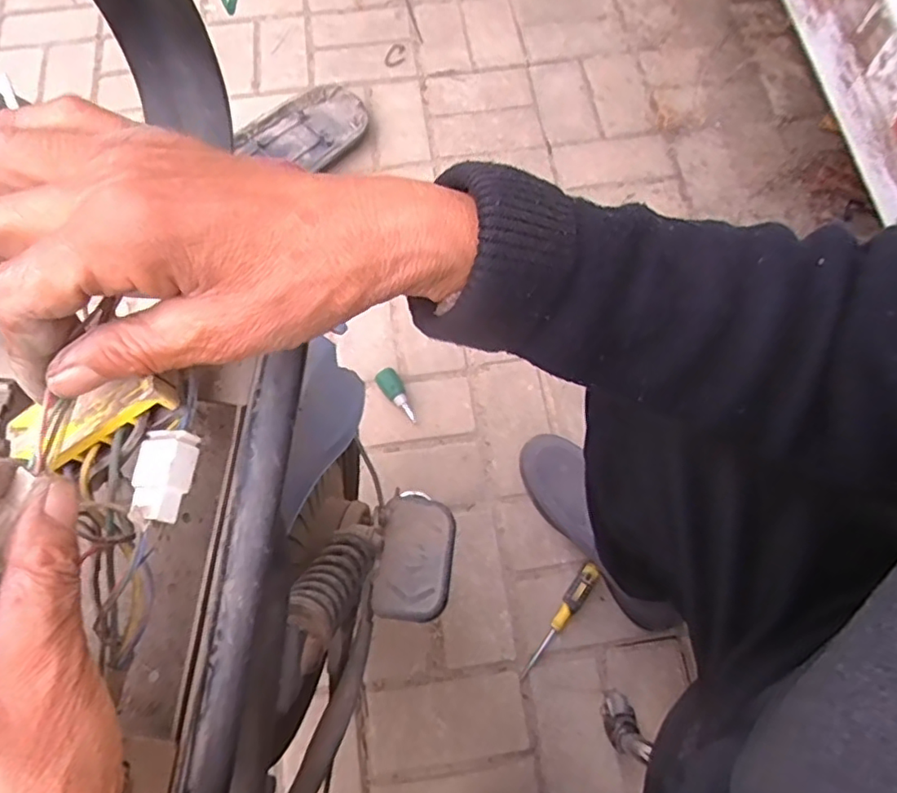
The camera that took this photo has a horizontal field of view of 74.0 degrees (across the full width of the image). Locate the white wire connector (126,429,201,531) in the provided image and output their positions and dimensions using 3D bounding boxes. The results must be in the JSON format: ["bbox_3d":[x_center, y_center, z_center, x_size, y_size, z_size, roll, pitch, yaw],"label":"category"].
[{"bbox_3d":[-0.110,0.031,0.227,0.021,0.009,0.036,5,69,4],"label":"white wire connector"}]

